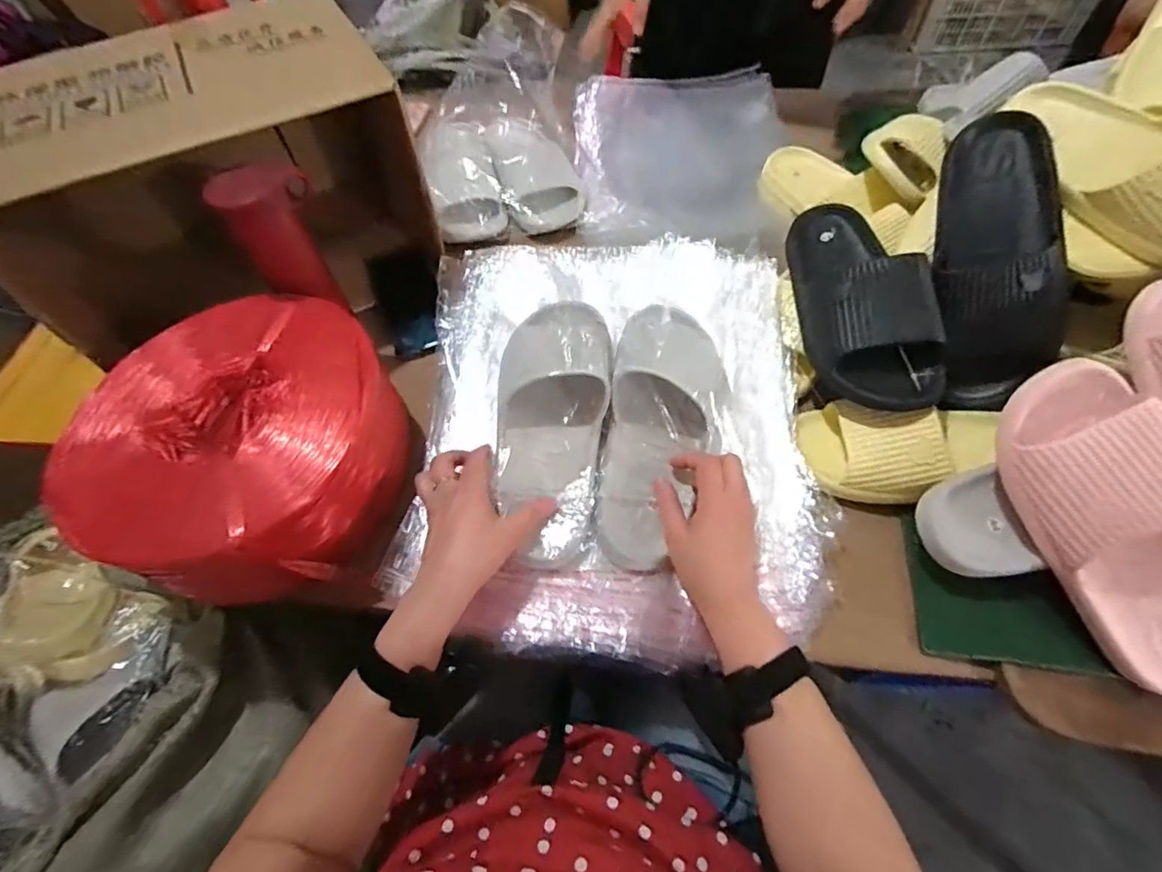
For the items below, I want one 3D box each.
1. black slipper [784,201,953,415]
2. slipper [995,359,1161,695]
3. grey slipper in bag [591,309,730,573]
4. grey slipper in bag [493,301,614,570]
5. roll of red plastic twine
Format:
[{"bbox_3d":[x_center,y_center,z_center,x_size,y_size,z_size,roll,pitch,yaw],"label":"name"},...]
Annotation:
[{"bbox_3d":[0.282,-0.154,0.559,0.101,0.078,0.286,-2,59,3],"label":"black slipper"},{"bbox_3d":[0.411,0.075,0.412,0.102,0.074,0.267,-25,88,15],"label":"slipper"},{"bbox_3d":[0.073,-0.009,0.508,0.110,0.075,0.263,13,77,12],"label":"grey slipper in bag"},{"bbox_3d":[-0.026,-0.018,0.516,0.104,0.073,0.269,1,74,5],"label":"grey slipper in bag"},{"bbox_3d":[-0.306,0.007,0.529,0.241,0.148,0.247,-2,59,3],"label":"roll of red plastic twine"}]

